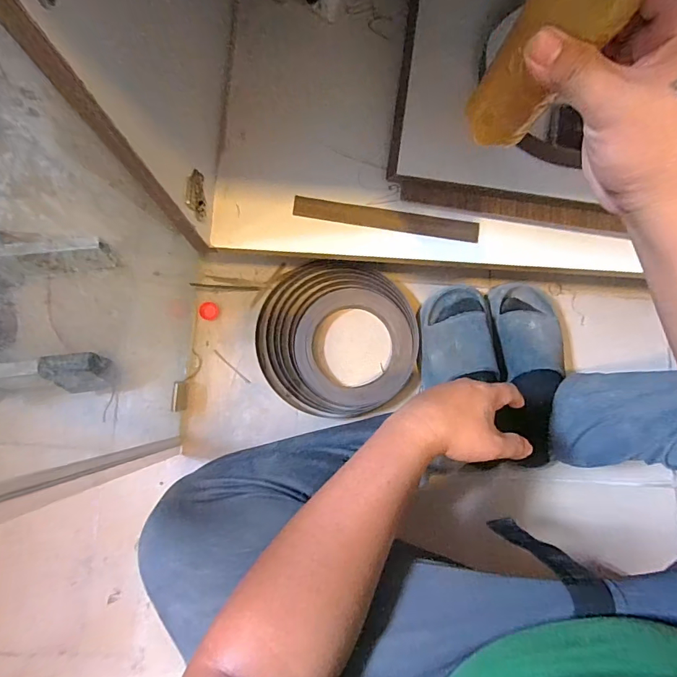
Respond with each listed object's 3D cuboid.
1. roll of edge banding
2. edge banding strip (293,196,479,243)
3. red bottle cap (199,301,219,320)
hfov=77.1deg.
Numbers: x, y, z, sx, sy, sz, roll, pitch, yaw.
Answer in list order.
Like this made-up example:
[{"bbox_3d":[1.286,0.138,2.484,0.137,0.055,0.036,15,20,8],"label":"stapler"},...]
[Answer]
[{"bbox_3d":[-0.002,-0.001,0.664,0.245,0.035,0.231,0,82,-1],"label":"roll of edge banding"},{"bbox_3d":[0.064,-0.161,0.575,0.247,0.010,0.028,8,82,0],"label":"edge banding strip"},{"bbox_3d":[-0.209,-0.044,0.686,0.029,0.008,0.029,0,82,-1],"label":"red bottle cap"}]

